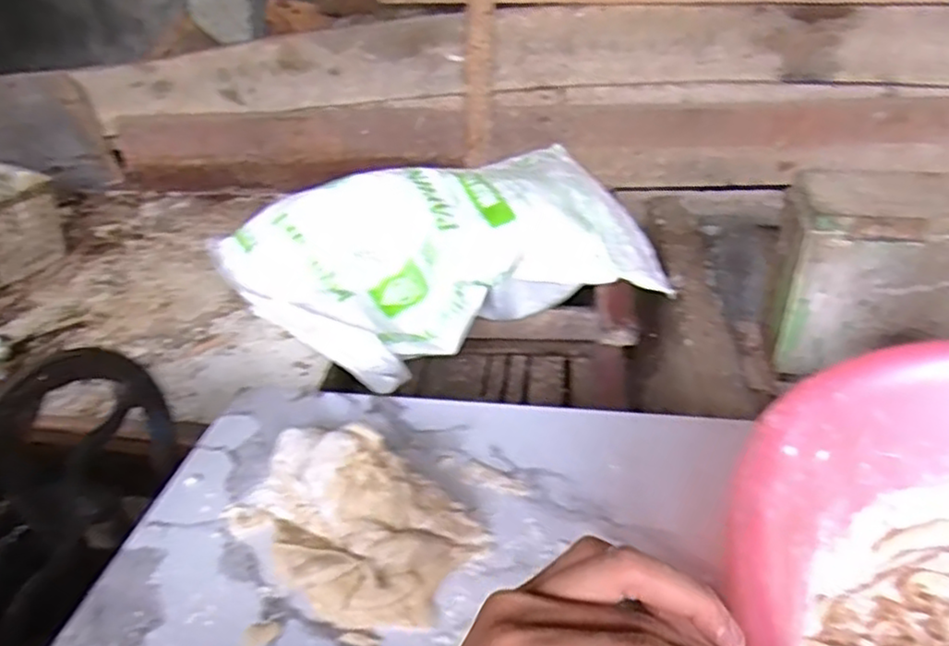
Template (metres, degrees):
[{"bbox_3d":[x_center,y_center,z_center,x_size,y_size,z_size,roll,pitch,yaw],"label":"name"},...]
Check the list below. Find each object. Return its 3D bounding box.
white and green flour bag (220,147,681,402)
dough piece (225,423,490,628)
[{"bbox_3d":[-0.046,-0.126,1.156,0.671,0.186,0.374,-15,34,-22],"label":"white and green flour bag"},{"bbox_3d":[-0.100,0.139,0.513,0.194,0.074,0.112,16,35,27],"label":"dough piece"}]

